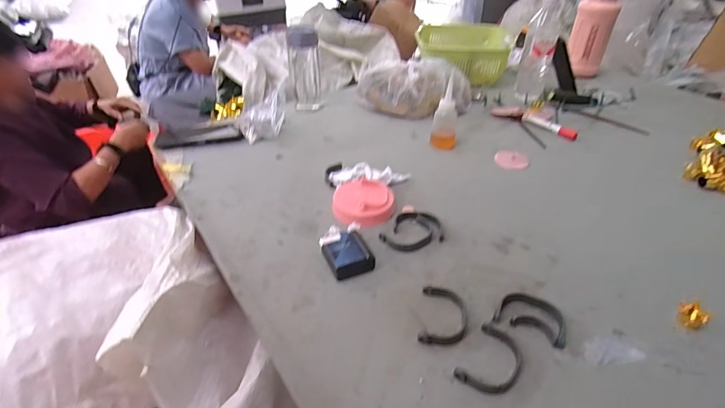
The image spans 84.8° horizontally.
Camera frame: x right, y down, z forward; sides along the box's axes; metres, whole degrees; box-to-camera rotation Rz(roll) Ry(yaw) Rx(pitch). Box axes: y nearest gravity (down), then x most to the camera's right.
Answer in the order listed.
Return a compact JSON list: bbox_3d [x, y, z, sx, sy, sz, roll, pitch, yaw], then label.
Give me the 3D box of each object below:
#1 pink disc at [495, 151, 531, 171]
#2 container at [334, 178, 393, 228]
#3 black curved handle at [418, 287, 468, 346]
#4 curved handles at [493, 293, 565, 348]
[{"bbox_3d":[0.283,-0.084,0.752,0.061,0.004,0.066,0,37,0],"label":"pink disc"},{"bbox_3d":[0.001,-0.007,0.618,0.091,0.021,0.111,-3,37,-4],"label":"container"},{"bbox_3d":[0.094,0.129,0.458,0.052,0.006,0.076,7,38,9],"label":"black curved handle"},{"bbox_3d":[0.196,0.126,0.456,0.074,0.015,0.052,19,41,23],"label":"curved handles"}]

